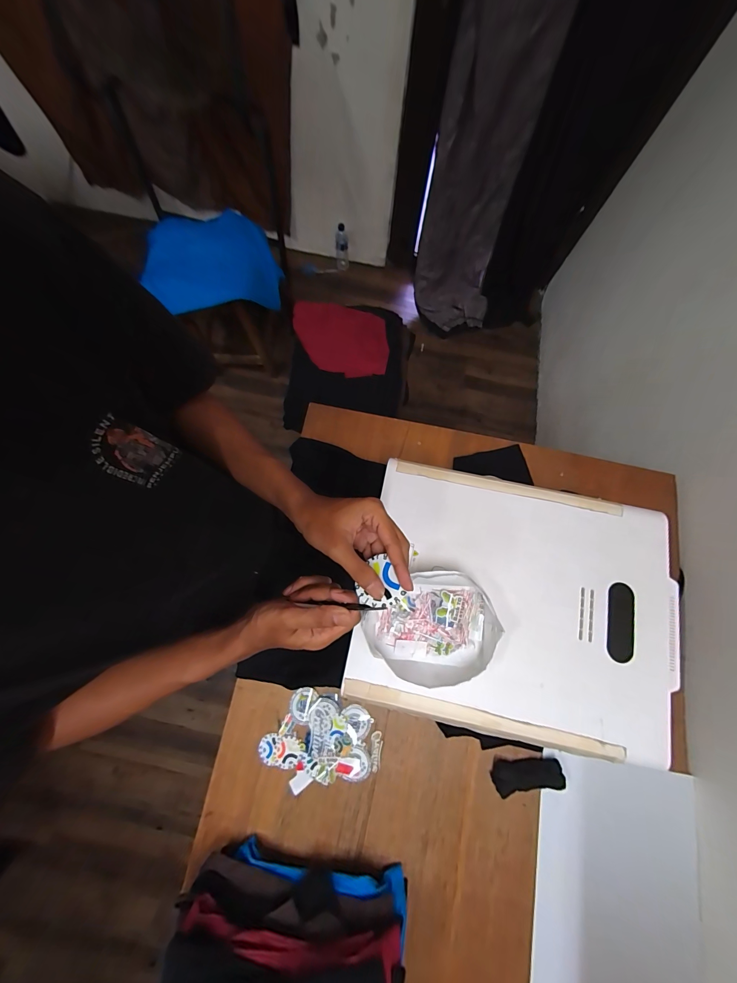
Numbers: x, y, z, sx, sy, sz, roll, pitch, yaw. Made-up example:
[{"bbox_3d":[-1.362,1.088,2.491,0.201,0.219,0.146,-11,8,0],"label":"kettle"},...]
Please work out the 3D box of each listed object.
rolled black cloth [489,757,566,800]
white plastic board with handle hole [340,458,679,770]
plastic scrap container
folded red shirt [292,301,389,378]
[{"bbox_3d":[0.295,0.530,0.616,0.125,0.027,0.045,-5,77,-2],"label":"rolled black cloth"},{"bbox_3d":[0.245,0.179,0.541,0.495,0.024,0.399,12,77,2],"label":"white plastic board with handle hole"},{"bbox_3d":[0.093,0.205,0.508,0.190,0.054,0.164,15,77,3],"label":"plastic scrap container"},{"bbox_3d":[-0.089,-0.477,1.036,0.296,0.034,0.220,5,77,1],"label":"folded red shirt"}]

